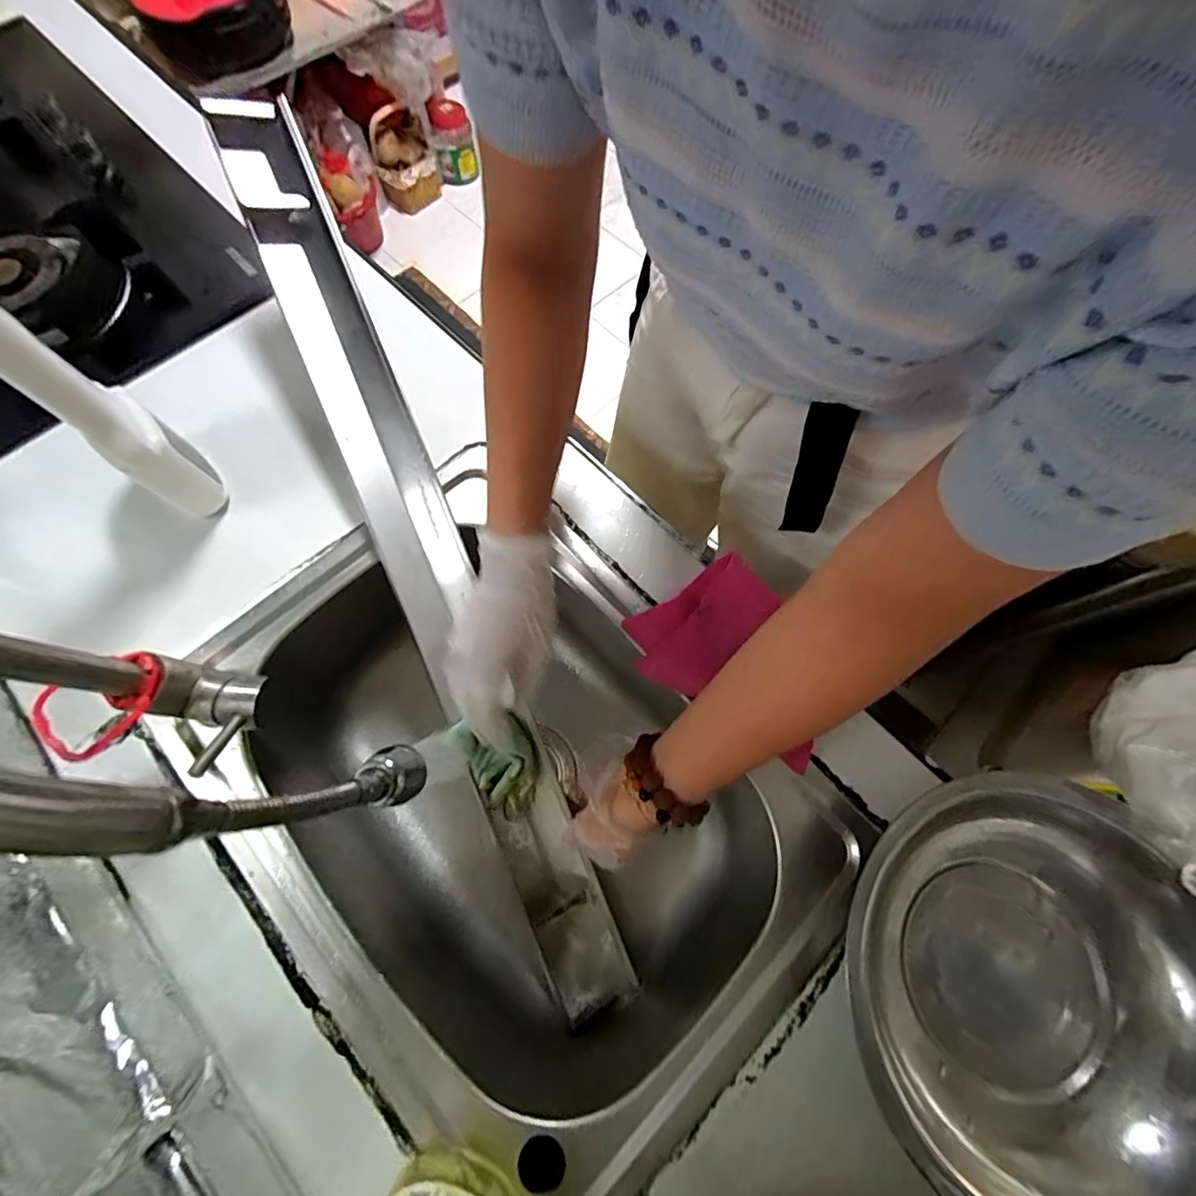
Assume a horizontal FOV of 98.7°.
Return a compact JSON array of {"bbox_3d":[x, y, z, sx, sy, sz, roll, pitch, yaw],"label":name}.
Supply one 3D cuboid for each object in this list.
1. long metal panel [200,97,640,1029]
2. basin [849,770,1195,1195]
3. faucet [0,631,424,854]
[{"bbox_3d":[-0.163,-0.031,0.487,0.086,0.051,0.870,-22,90,-7],"label":"long metal panel"},{"bbox_3d":[0.310,0.280,0.366,0.258,0.080,0.265,-1,68,2],"label":"basin"},{"bbox_3d":[-0.234,0.064,0.263,0.216,0.261,0.064,16,70,8],"label":"faucet"}]

